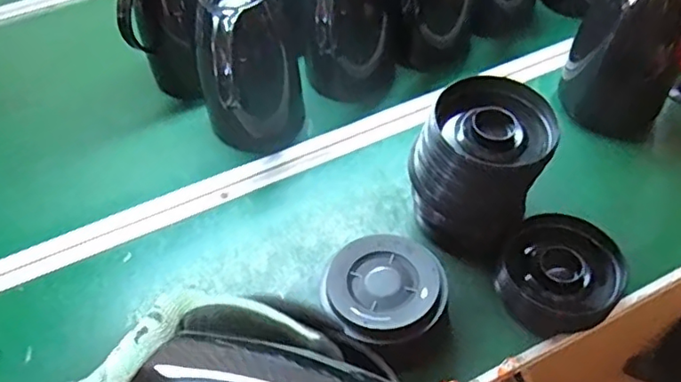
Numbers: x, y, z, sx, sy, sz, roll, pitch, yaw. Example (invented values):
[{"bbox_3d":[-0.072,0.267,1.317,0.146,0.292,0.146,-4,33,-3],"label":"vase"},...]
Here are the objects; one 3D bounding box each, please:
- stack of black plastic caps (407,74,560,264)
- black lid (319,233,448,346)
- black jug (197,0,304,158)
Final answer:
[{"bbox_3d":[0.147,-0.022,0.630,0.123,0.157,0.126,-33,56,-22],"label":"stack of black plastic caps"},{"bbox_3d":[0.044,0.091,0.570,0.113,0.018,0.114,-2,50,2],"label":"black lid"},{"bbox_3d":[-0.112,-0.150,0.730,0.125,0.195,0.132,-13,51,-7],"label":"black jug"}]

